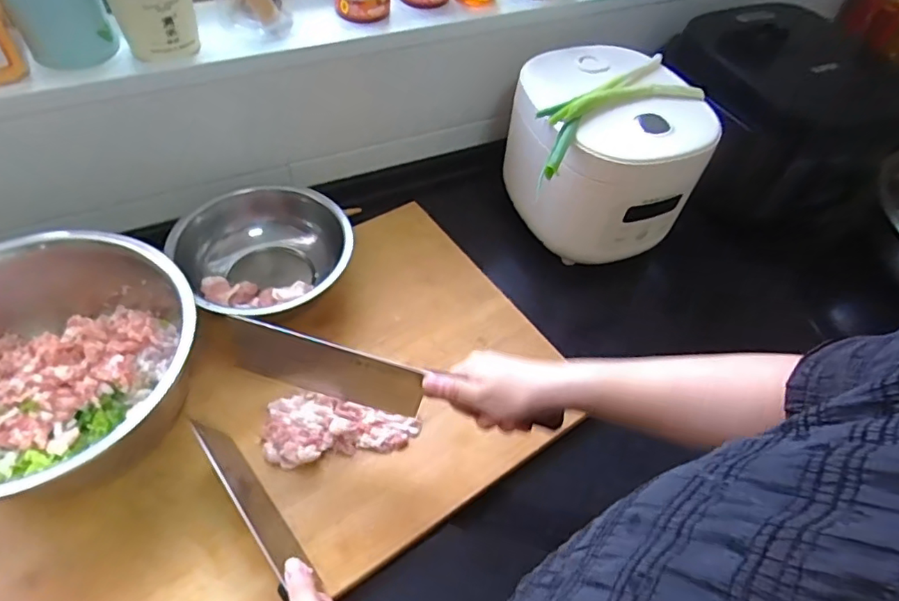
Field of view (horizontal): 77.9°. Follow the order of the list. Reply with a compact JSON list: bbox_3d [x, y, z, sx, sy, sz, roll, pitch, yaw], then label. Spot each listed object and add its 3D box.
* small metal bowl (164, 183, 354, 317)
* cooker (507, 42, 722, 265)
[{"bbox_3d":[-0.211,-0.049,0.663,0.191,0.083,0.170,-33,61,-27],"label":"small metal bowl"},{"bbox_3d":[0.187,-0.186,0.724,0.211,0.179,0.221,3,52,-3],"label":"cooker"}]

